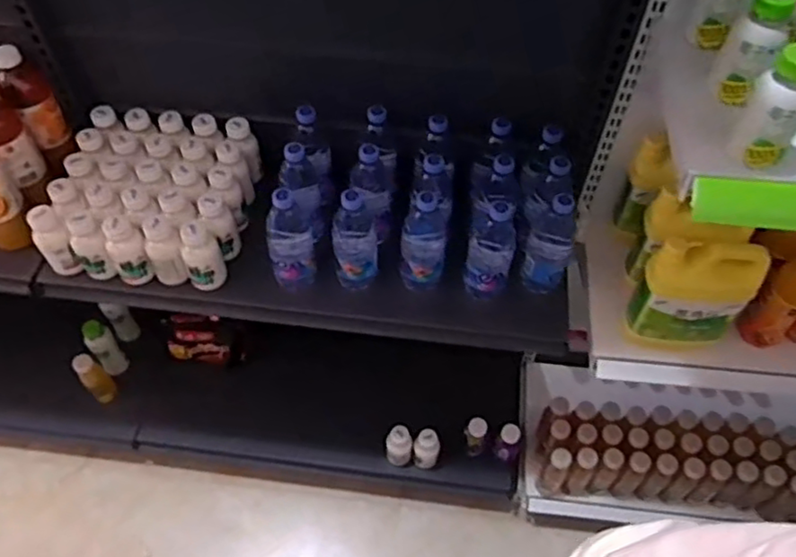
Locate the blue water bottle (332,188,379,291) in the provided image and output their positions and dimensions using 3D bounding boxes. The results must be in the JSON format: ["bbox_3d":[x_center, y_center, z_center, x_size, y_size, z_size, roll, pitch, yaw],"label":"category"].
[{"bbox_3d":[-0.067,-0.051,1.015,0.069,0.195,0.059,-4,55,-4],"label":"blue water bottle"}]

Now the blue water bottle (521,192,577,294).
[{"bbox_3d":[0.238,-0.053,1.003,0.072,0.174,0.058,17,56,10],"label":"blue water bottle"}]

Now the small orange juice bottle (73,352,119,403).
[{"bbox_3d":[-0.713,0.235,1.516,0.048,0.160,0.055,39,63,23],"label":"small orange juice bottle"}]

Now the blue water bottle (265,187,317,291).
[{"bbox_3d":[-0.168,-0.058,1.005,0.070,0.187,0.065,-8,55,-7],"label":"blue water bottle"}]

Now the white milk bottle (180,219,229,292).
[{"bbox_3d":[-0.311,-0.035,1.026,0.060,0.121,0.052,-20,58,-15],"label":"white milk bottle"}]

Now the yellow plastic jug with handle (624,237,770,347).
[{"bbox_3d":[0.430,0.017,0.938,0.157,0.186,0.087,9,55,5],"label":"yellow plastic jug with handle"}]

